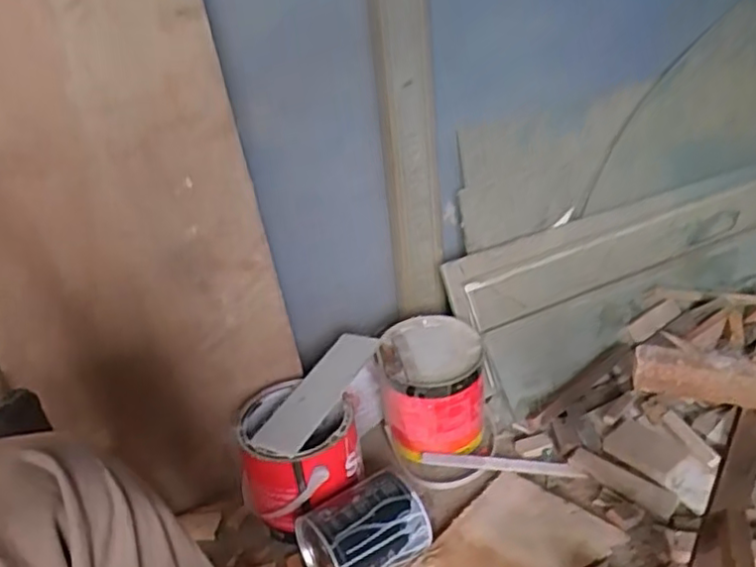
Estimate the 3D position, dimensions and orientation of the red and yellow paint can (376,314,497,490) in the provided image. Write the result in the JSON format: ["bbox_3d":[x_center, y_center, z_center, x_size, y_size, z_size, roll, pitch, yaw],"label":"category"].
[{"bbox_3d":[0.084,0.163,0.940,0.154,0.149,0.187,-2,29,6],"label":"red and yellow paint can"}]

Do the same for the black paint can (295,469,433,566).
[{"bbox_3d":[-0.015,0.300,0.771,0.133,0.097,0.099,-24,34,-30],"label":"black paint can"}]

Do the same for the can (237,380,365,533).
[{"bbox_3d":[-0.102,0.226,0.846,0.143,0.126,0.151,-4,29,2],"label":"can"}]

